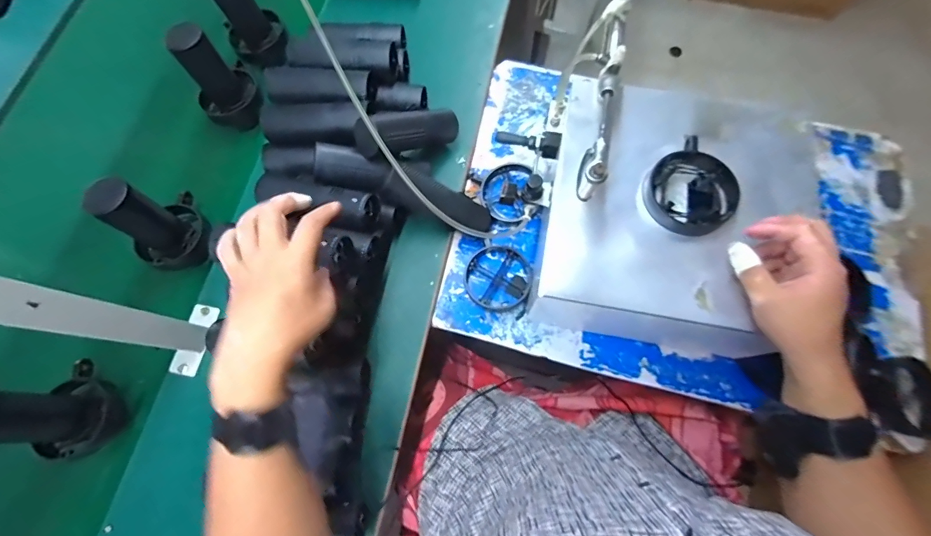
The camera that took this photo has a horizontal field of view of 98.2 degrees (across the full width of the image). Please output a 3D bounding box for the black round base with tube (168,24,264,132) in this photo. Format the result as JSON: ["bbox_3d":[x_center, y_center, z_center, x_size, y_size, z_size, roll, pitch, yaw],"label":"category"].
[{"bbox_3d":[-0.383,-0.291,0.618,0.093,0.145,0.074,-38,75,-9],"label":"black round base with tube"}]

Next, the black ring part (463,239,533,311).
[{"bbox_3d":[0.047,0.012,0.605,0.099,0.014,0.103,-1,72,2],"label":"black ring part"}]

